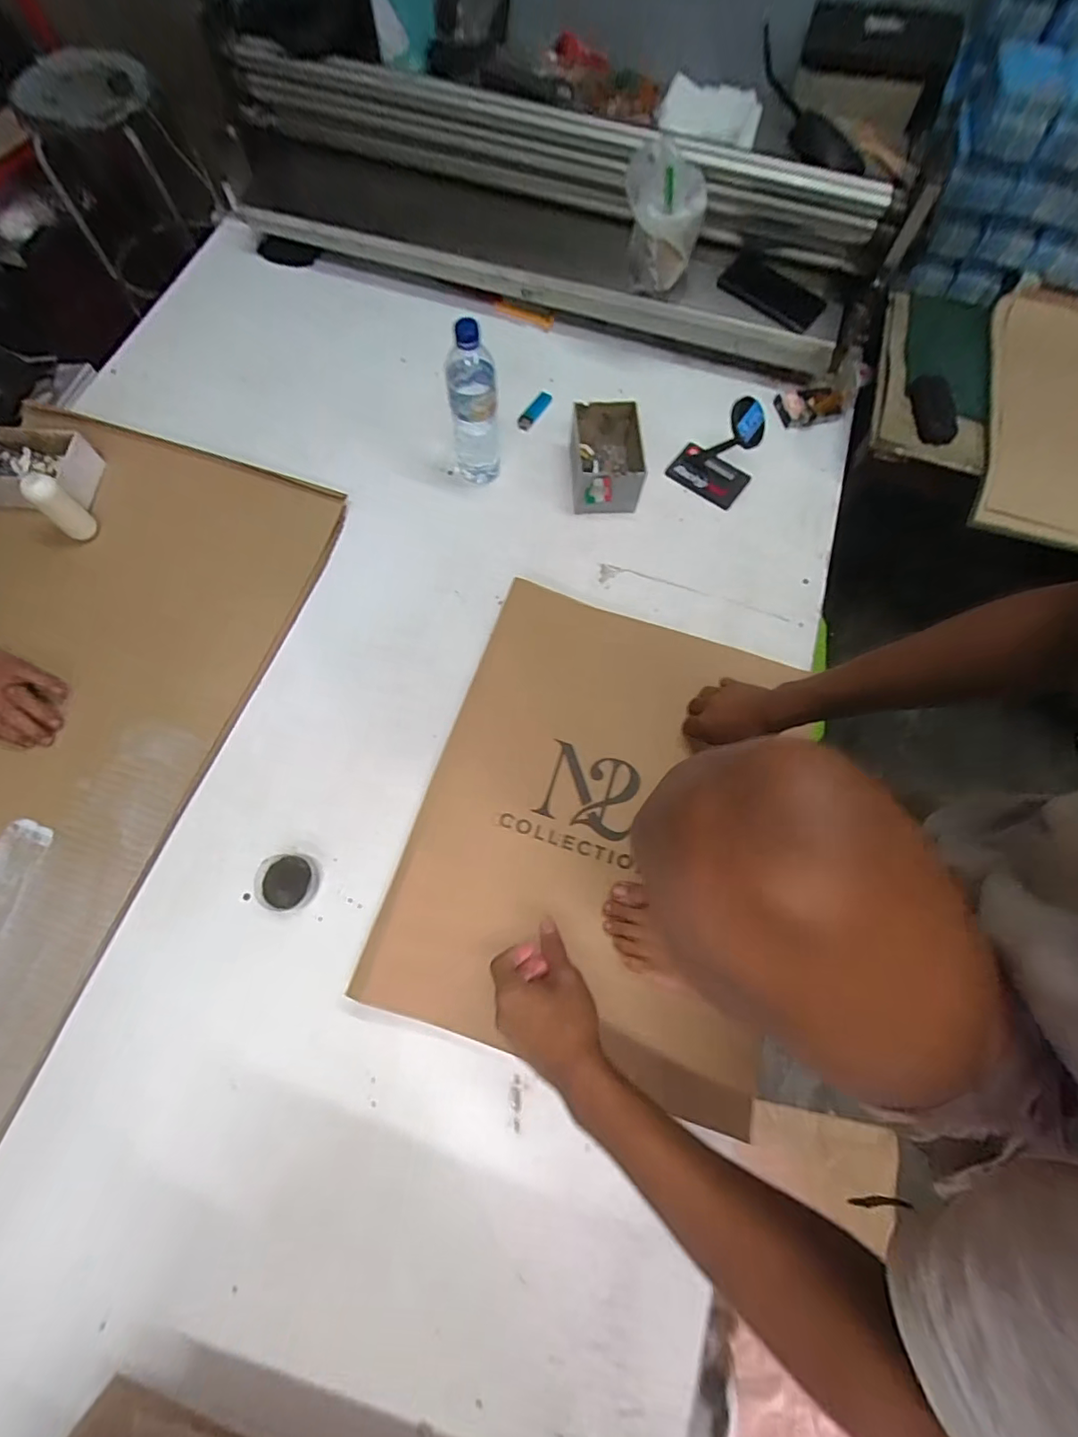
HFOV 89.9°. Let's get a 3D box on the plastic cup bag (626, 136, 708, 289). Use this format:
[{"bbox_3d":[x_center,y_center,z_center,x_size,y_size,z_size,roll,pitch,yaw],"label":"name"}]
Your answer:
[{"bbox_3d":[0.183,-0.741,0.807,0.112,0.159,0.100,16,72,4],"label":"plastic cup bag"}]

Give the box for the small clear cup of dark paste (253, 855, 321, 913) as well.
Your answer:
[{"bbox_3d":[-0.294,0.190,0.629,0.056,0.041,0.062,8,70,0],"label":"small clear cup of dark paste"}]

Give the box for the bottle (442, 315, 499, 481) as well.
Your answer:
[{"bbox_3d":[-0.093,-0.431,0.763,0.072,0.226,0.060,-8,71,-5],"label":"bottle"}]

